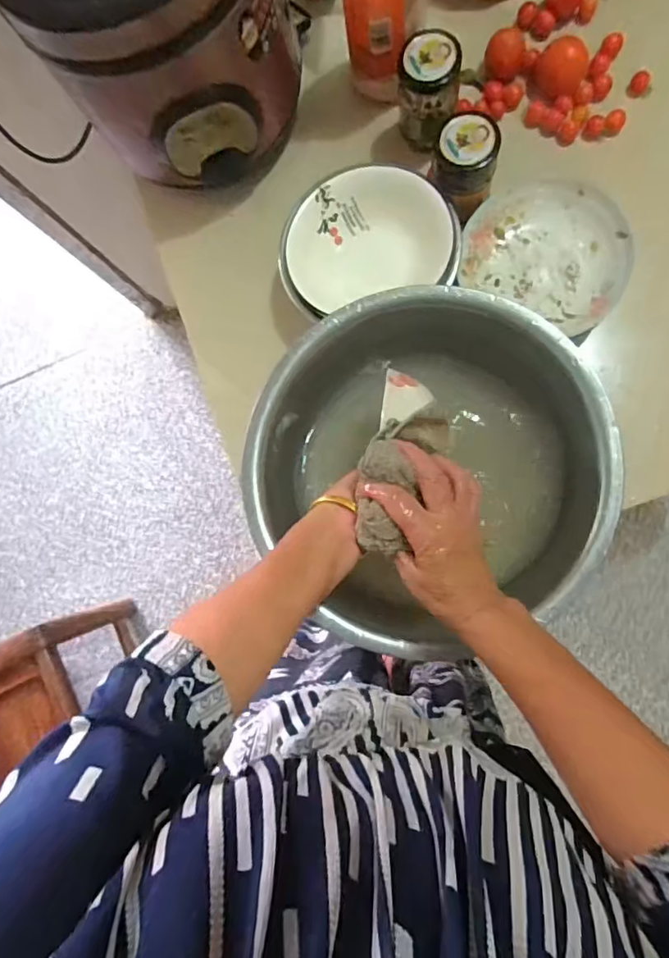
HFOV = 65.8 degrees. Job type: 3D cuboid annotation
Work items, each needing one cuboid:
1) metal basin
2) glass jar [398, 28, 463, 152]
[{"bbox_3d":[0.092,-0.014,0.528,0.320,0.114,0.326,0,87,9],"label":"metal basin"},{"bbox_3d":[0.101,-0.412,0.554,0.061,0.087,0.064,-1,85,8],"label":"glass jar"}]

